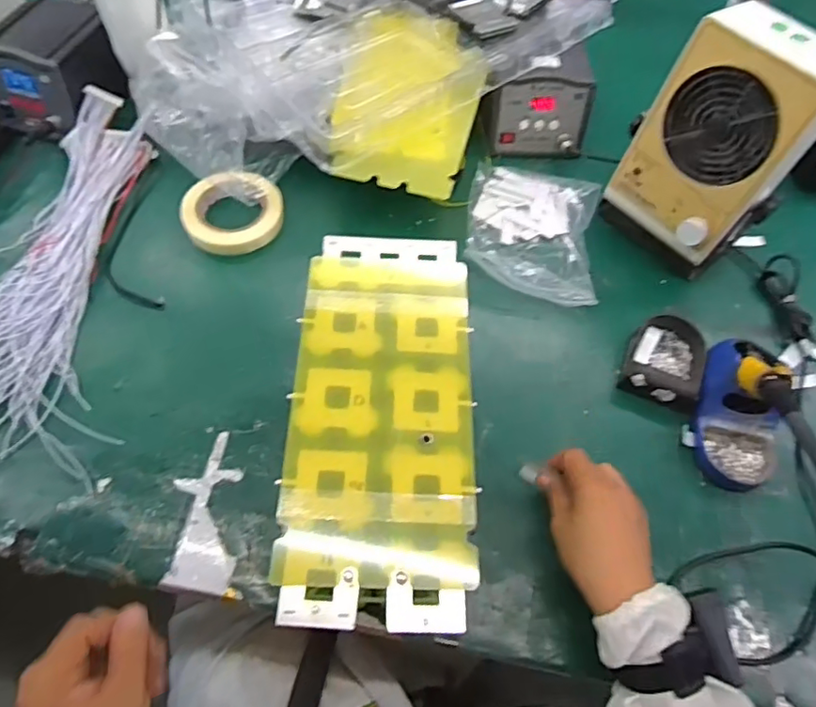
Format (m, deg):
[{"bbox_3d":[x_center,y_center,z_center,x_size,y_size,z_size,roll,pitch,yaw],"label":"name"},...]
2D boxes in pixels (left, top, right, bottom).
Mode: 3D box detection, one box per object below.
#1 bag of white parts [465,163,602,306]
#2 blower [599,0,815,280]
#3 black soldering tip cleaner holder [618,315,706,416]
[{"bbox_3d":[0.154,-0.160,0.711,0.155,0.025,0.210,10,63,3],"label":"bag of white parts"},{"bbox_3d":[0.335,-0.220,0.627,0.122,0.240,0.156,-34,69,-18],"label":"blower"},{"bbox_3d":[0.283,0.007,0.624,0.076,0.026,0.101,22,64,9],"label":"black soldering tip cleaner holder"}]

